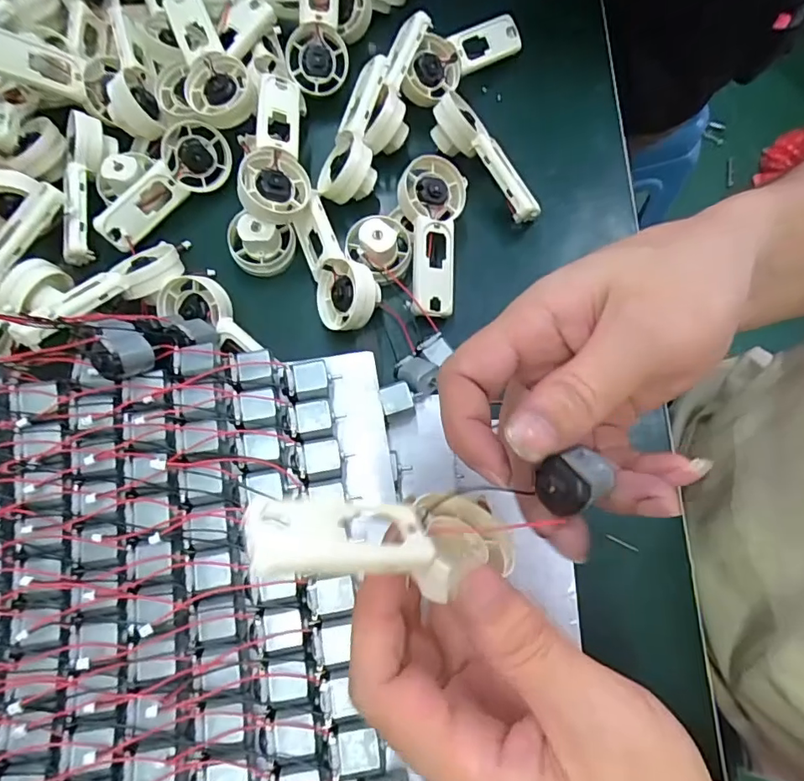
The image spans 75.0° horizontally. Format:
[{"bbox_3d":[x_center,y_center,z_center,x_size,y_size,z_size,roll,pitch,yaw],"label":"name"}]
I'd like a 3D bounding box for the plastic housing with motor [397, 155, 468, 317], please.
[{"bbox_3d":[0.015,-0.092,0.309,0.038,0.029,0.094,6,74,3],"label":"plastic housing with motor"}]

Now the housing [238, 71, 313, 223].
[{"bbox_3d":[-0.071,-0.145,0.308,0.033,0.027,0.097,1,74,2],"label":"housing"}]

